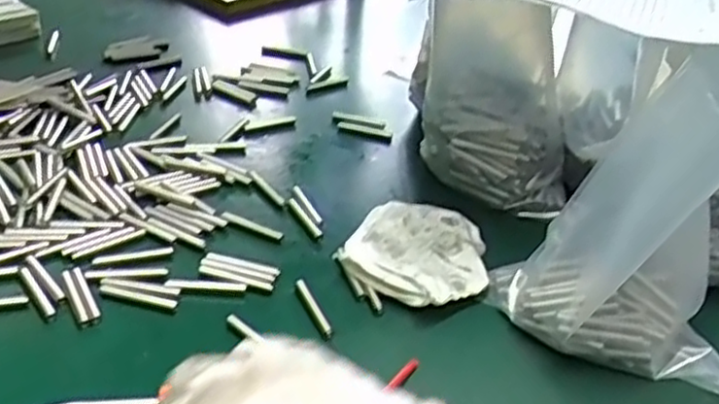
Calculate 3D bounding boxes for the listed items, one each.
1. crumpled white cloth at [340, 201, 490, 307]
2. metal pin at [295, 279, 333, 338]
[{"bbox_3d":[0.046,0.041,0.581,0.108,0.029,0.102,26,38,29],"label":"crumpled white cloth"},{"bbox_3d":[-0.034,0.075,0.532,0.009,0.009,0.060,-10,36,-23],"label":"metal pin"}]

